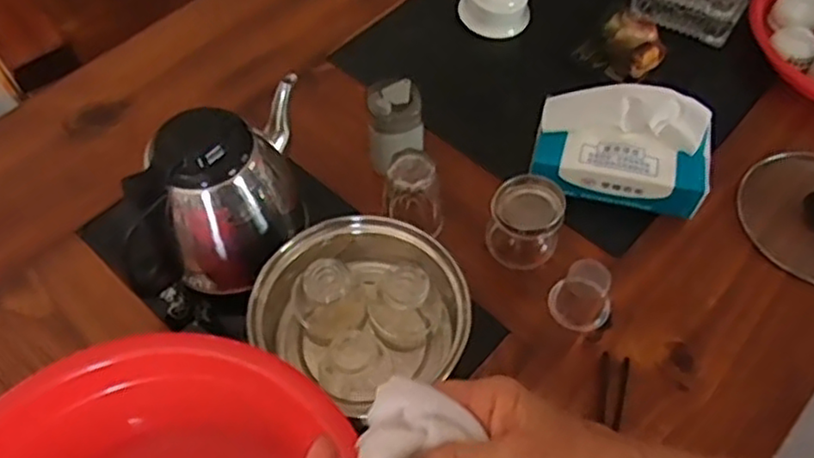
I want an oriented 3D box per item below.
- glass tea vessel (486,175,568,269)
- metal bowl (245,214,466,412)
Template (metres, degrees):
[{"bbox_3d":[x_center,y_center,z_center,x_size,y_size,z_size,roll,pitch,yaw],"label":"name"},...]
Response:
[{"bbox_3d":[0.105,-0.006,0.616,0.062,0.061,0.057,14,58,9],"label":"glass tea vessel"},{"bbox_3d":[-0.036,0.057,0.537,0.165,0.092,0.130,20,59,13],"label":"metal bowl"}]

